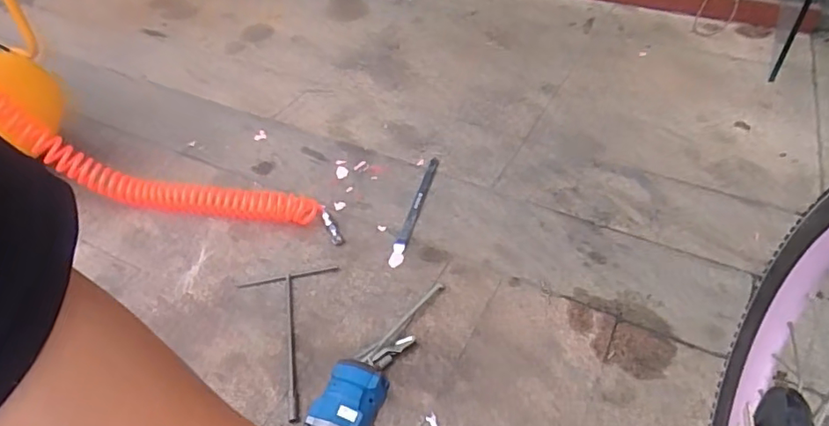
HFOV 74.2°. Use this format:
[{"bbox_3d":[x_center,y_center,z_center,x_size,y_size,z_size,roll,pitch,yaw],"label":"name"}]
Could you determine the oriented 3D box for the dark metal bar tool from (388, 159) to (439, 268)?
[{"bbox_3d":[0.003,-0.015,1.091,0.026,0.010,0.308,9,45,12],"label":"dark metal bar tool"}]

